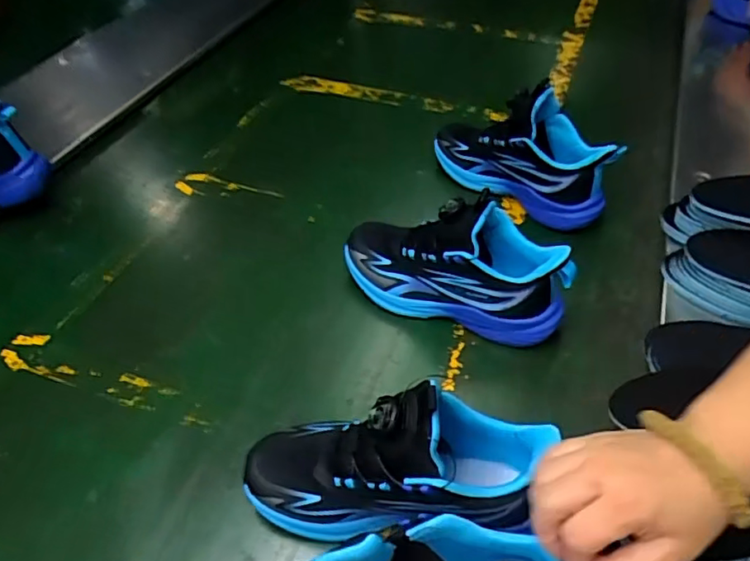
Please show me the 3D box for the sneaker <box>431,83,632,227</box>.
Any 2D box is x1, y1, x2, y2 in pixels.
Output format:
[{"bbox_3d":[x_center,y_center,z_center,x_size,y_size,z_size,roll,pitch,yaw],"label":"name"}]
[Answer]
[{"bbox_3d":[0.180,-0.165,0.688,0.228,0.133,0.081,32,56,29],"label":"sneaker"}]

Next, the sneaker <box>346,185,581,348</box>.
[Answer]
[{"bbox_3d":[0.074,-0.022,0.566,0.233,0.123,0.083,18,50,19],"label":"sneaker"}]

